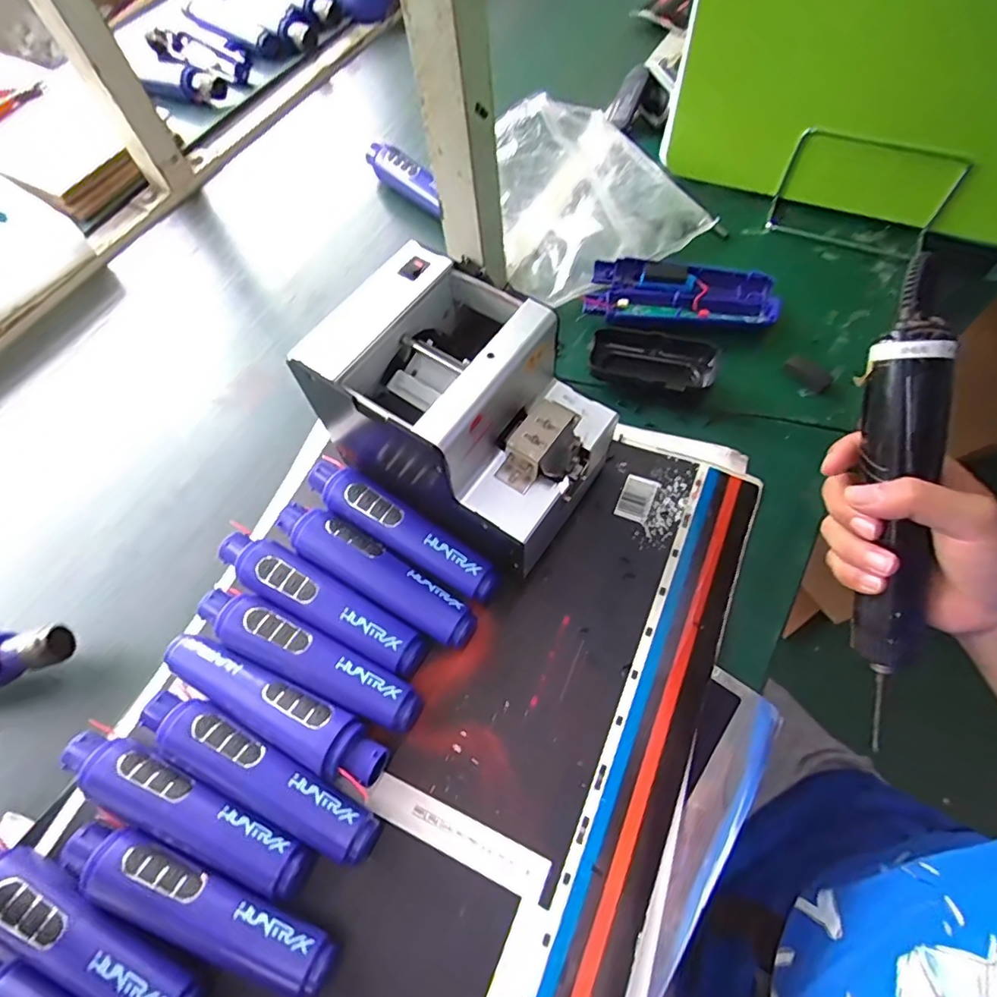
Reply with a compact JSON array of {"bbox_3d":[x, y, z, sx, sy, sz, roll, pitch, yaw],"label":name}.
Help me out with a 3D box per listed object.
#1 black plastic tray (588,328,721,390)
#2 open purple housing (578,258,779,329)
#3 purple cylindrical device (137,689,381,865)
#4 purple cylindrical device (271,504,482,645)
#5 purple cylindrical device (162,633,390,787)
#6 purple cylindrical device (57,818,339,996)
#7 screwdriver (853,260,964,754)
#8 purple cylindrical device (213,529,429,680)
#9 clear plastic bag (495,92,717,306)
[{"bbox_3d":[0.140,-0.124,0.497,0.110,0.020,0.058,12,64,10],"label":"black plastic tray"},{"bbox_3d":[0.171,-0.192,0.516,0.168,0.020,0.075,5,63,7],"label":"open purple housing"},{"bbox_3d":[-0.156,0.177,0.357,0.171,0.039,0.035,23,66,15],"label":"purple cylindrical device"},{"bbox_3d":[-0.093,0.056,0.414,0.171,0.036,0.038,28,68,17],"label":"purple cylindrical device"},{"bbox_3d":[-0.153,0.141,0.376,0.174,0.037,0.037,25,67,16],"label":"purple cylindrical device"},{"bbox_3d":[-0.177,0.239,0.327,0.173,0.038,0.036,17,65,12],"label":"purple cylindrical device"},{"bbox_3d":[0.233,0.006,0.313,0.037,0.033,0.266,-2,98,3],"label":"screwdriver"},{"bbox_3d":[-0.132,0.076,0.406,0.174,0.041,0.036,27,67,17],"label":"purple cylindrical device"},{"bbox_3d":[0.099,-0.320,0.560,0.207,0.081,0.201,-12,62,-2],"label":"clear plastic bag"}]

